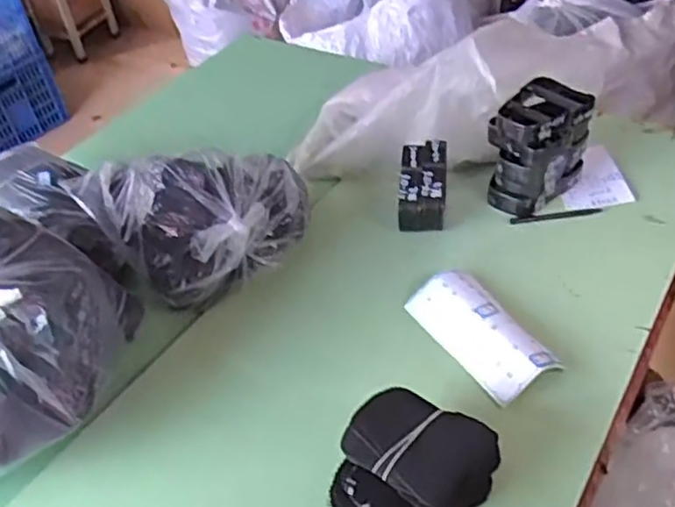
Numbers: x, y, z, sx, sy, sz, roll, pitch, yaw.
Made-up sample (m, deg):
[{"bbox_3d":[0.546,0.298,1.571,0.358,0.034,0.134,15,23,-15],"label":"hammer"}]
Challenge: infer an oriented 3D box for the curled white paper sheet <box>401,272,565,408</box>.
[{"bbox_3d":[0.184,0.094,0.848,0.106,0.041,0.204,-25,46,-19],"label":"curled white paper sheet"}]

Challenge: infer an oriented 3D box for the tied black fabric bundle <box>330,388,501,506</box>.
[{"bbox_3d":[0.072,0.229,0.673,0.138,0.095,0.145,19,49,25],"label":"tied black fabric bundle"}]

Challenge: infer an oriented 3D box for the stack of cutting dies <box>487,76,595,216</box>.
[{"bbox_3d":[0.299,-0.157,1.009,0.125,0.155,0.135,16,47,22],"label":"stack of cutting dies"}]

